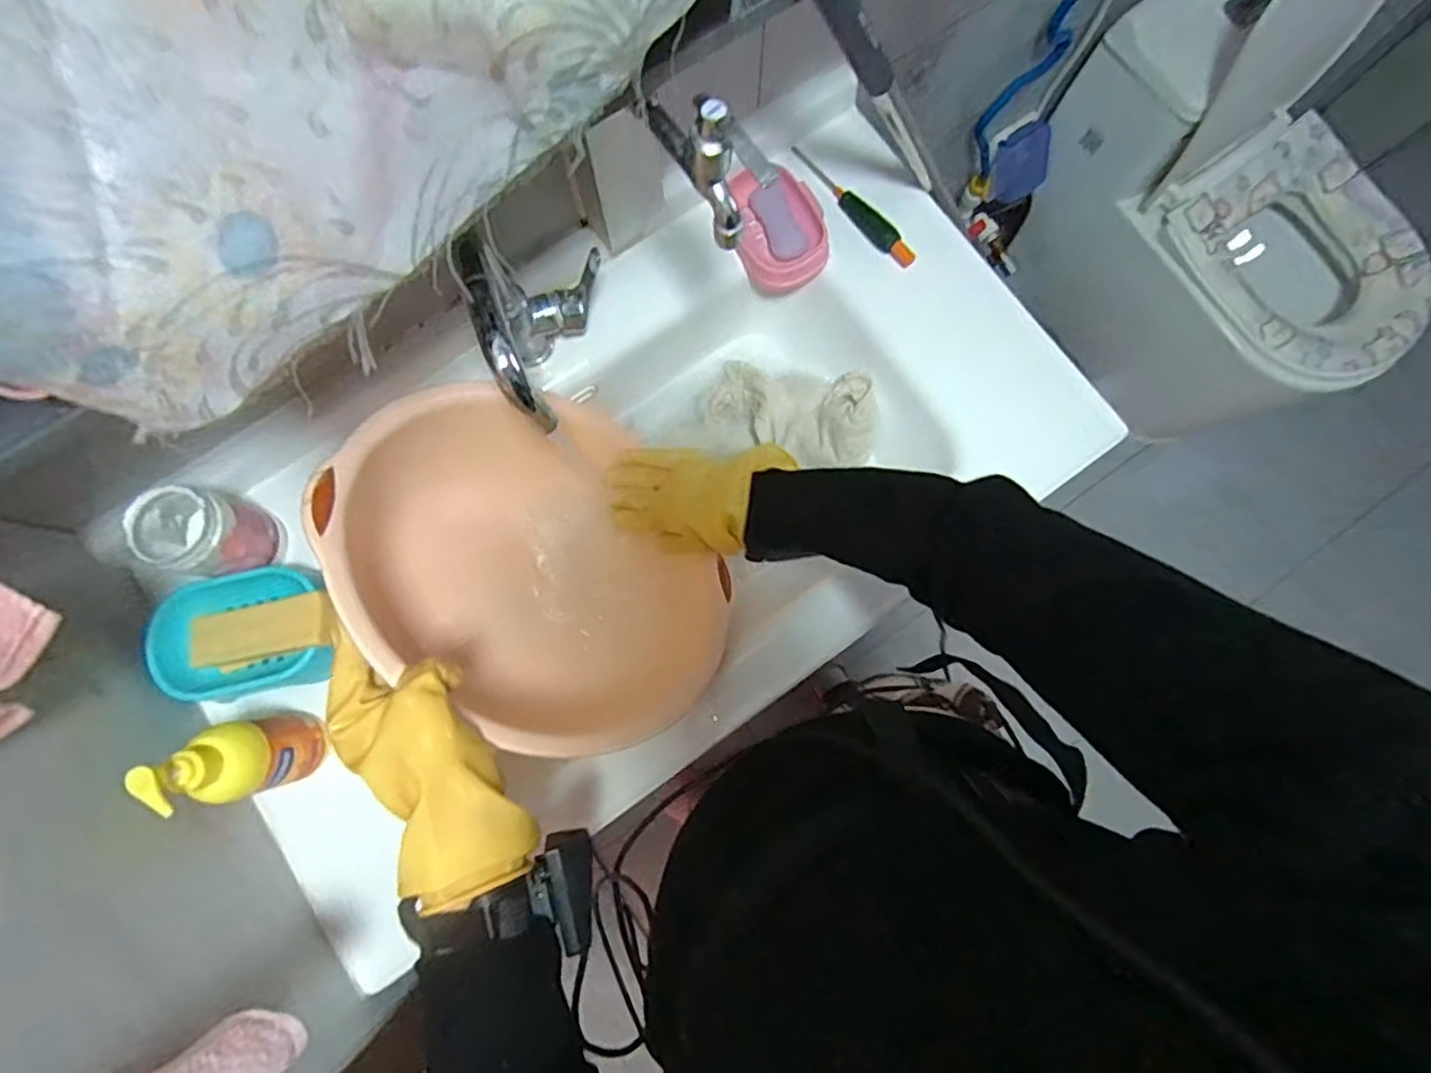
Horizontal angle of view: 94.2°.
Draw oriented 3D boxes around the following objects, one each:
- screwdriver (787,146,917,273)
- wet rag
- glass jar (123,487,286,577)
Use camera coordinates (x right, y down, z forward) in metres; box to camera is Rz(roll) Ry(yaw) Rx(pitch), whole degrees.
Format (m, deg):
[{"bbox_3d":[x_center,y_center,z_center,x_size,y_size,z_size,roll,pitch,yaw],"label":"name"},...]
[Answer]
[{"bbox_3d":[0.151,-0.362,0.724,0.022,0.026,0.185,-40,82,-7],"label":"screwdriver"},{"bbox_3d":[0.085,-0.144,0.794,0.214,0.051,0.114,12,107,13],"label":"wet rag"},{"bbox_3d":[-0.465,-0.002,0.606,0.085,0.084,0.074,19,80,3],"label":"glass jar"}]

